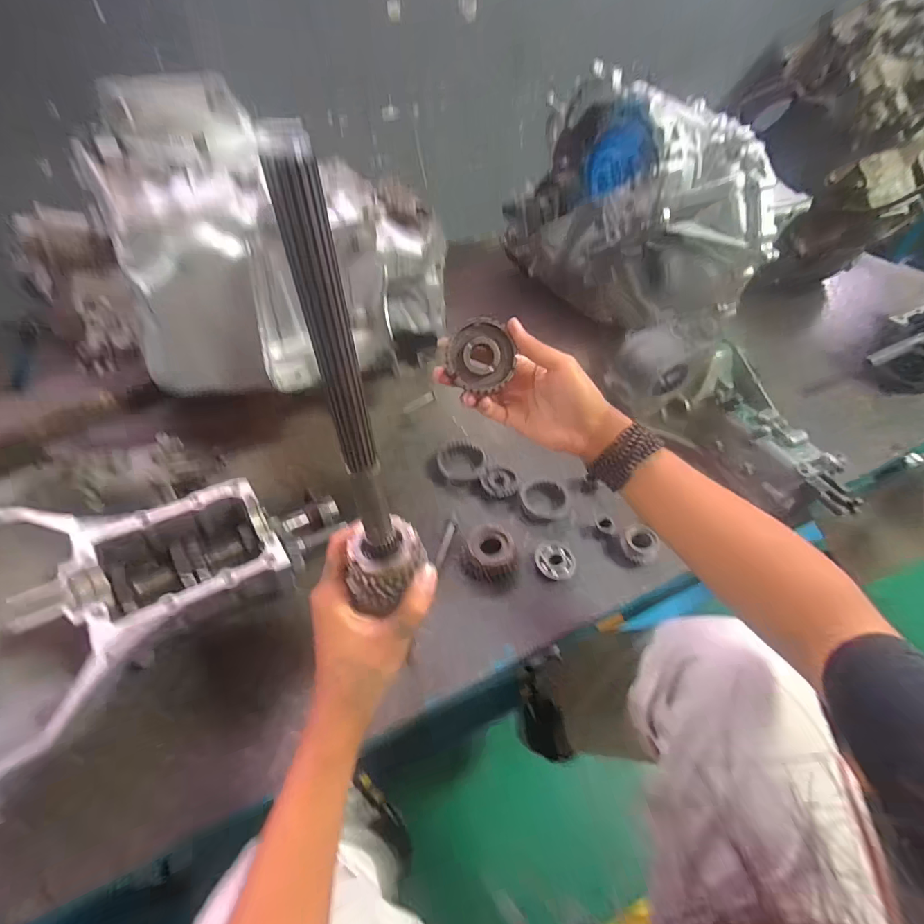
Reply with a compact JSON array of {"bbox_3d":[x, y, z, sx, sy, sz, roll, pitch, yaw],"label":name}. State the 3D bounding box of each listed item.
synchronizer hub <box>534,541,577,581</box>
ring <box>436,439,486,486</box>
[{"bbox_3d":[0.126,0.133,0.582,0.054,0.016,0.050,0,49,0],"label":"synchronizer hub"},{"bbox_3d":[-0.002,0.000,0.693,0.076,0.022,0.078,0,49,0],"label":"ring"}]

